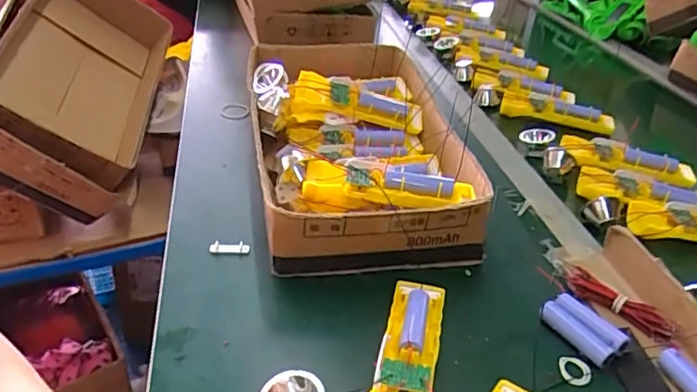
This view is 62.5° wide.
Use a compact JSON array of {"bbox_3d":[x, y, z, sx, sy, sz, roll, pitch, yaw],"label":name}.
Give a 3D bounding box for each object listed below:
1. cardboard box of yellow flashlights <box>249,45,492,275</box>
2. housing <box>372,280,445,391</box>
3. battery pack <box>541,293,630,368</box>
[{"bbox_3d":[0.003,-0.069,0.675,0.219,0.087,0.410,-4,33,-9],"label":"cardboard box of yellow flashlights"},{"bbox_3d":[0.048,0.122,0.437,0.049,0.032,0.160,9,33,11],"label":"housing"},{"bbox_3d":[0.195,0.109,0.477,0.036,0.017,0.064,-23,40,-34],"label":"battery pack"}]

